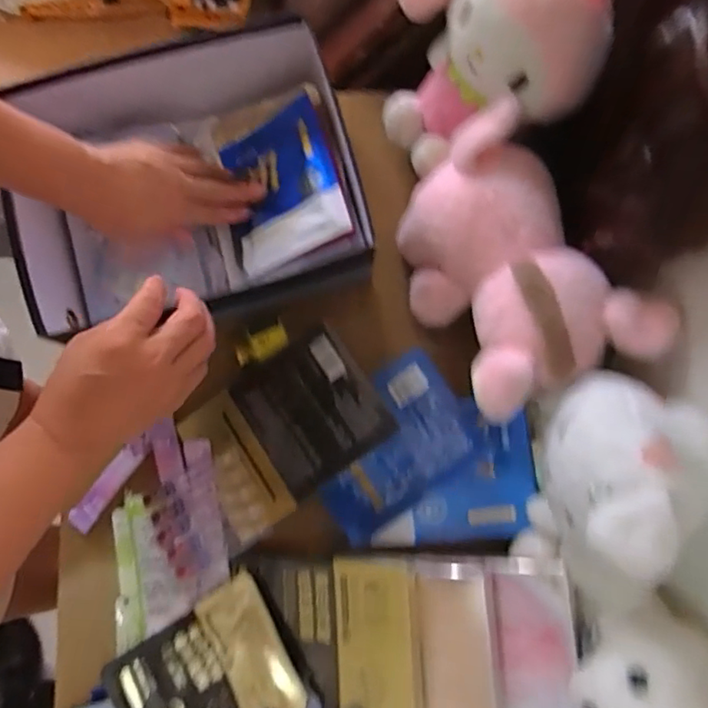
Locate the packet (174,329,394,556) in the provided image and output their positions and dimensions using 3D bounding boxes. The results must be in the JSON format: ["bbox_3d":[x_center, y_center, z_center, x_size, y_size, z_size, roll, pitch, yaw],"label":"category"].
[{"bbox_3d":[-0.064,0.072,0.526,0.175,0.018,0.126,-35,76,7],"label":"packet"}]

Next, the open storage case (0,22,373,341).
[{"bbox_3d":[-0.144,-0.163,0.532,0.259,0.096,0.201,-12,80,-2],"label":"open storage case"}]

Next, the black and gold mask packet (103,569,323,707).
[{"bbox_3d":[-0.128,0.287,0.500,0.170,0.014,0.123,-33,73,4],"label":"black and gold mask packet"}]

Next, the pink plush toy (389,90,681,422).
[{"bbox_3d":[0.122,-0.069,0.495,0.157,0.115,0.233,-30,81,-5],"label":"pink plush toy"}]

